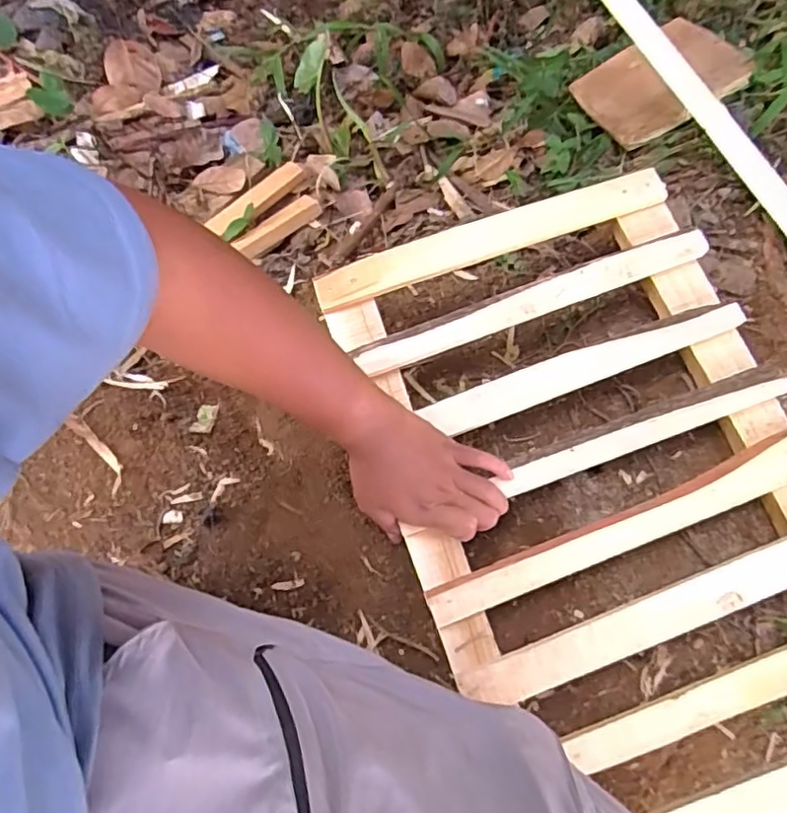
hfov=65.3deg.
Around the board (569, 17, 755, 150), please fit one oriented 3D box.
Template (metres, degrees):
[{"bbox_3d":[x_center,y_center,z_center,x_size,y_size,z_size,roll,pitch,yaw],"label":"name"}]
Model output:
[{"bbox_3d":[0.367,-0.451,0.850,0.193,0.017,0.184,-26,54,10],"label":"board"}]

